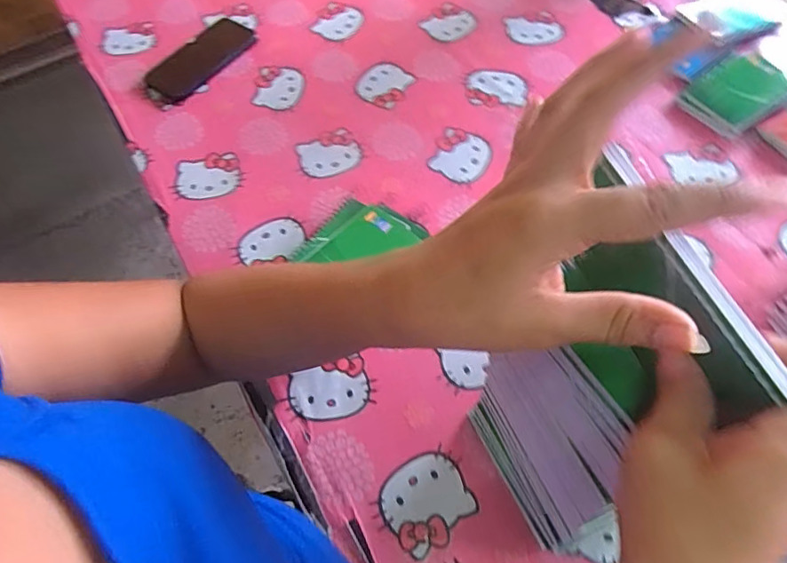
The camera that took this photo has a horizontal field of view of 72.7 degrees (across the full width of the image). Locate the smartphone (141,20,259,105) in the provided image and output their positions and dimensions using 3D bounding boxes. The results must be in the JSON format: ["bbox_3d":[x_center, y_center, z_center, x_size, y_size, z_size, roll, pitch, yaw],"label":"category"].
[{"bbox_3d":[-0.274,-0.321,0.769,0.082,0.014,0.164,32,67,19],"label":"smartphone"}]

